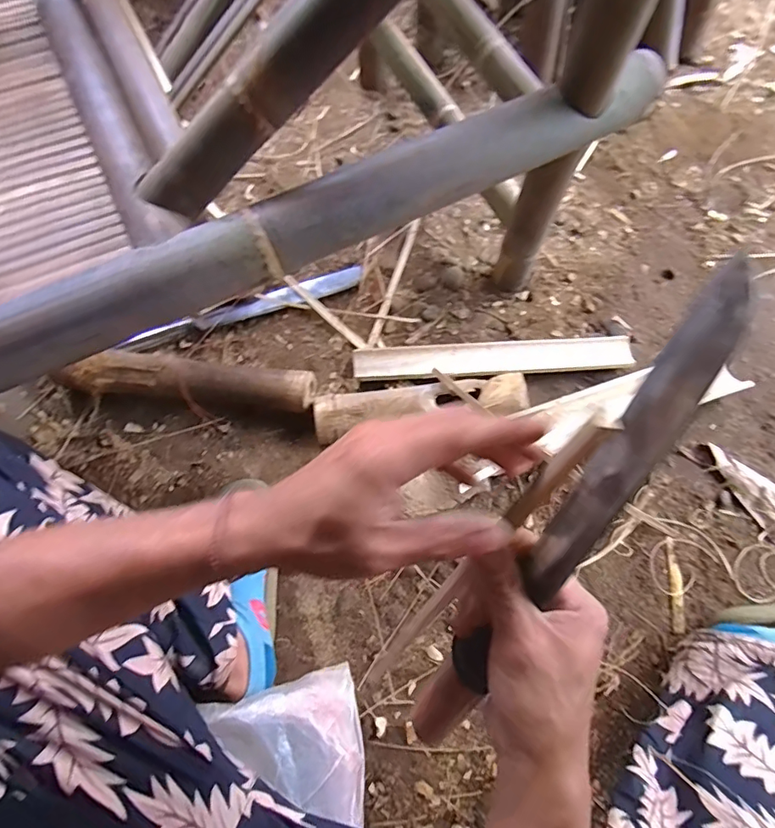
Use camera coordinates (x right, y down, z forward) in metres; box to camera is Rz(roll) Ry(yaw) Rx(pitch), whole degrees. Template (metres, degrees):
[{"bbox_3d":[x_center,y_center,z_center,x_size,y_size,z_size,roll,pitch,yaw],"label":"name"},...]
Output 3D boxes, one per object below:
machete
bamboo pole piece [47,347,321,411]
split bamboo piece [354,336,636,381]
[{"bbox_3d":[0.087,0.083,0.269,0.025,0.034,0.330,28,118,10],"label":"machete"},{"bbox_3d":[-0.294,-0.048,0.753,0.368,0.074,0.055,5,71,1],"label":"bamboo pole piece"},{"bbox_3d":[0.169,-0.089,0.778,0.433,0.024,0.066,-3,71,0],"label":"split bamboo piece"}]

